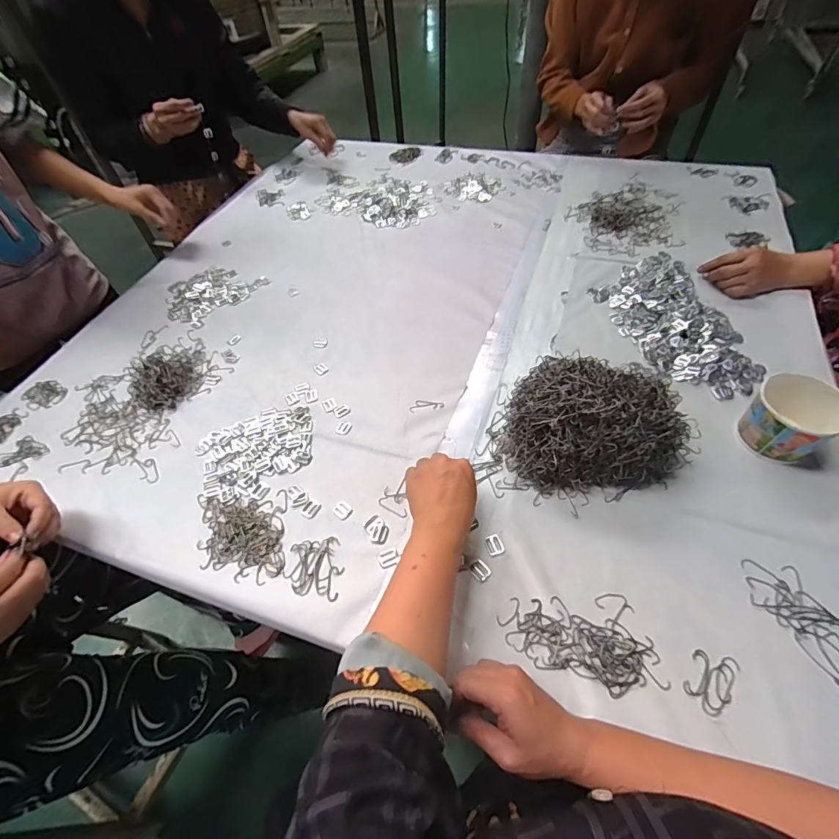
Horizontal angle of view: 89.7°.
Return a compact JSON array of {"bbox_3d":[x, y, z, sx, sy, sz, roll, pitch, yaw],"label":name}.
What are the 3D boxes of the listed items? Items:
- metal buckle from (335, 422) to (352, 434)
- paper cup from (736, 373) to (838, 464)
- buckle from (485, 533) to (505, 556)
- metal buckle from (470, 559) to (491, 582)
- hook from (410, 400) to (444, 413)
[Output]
[{"bbox_3d":[-0.109,0.011,0.606,0.020,0.004,0.022,12,56,14],"label":"metal buckle"},{"bbox_3d":[0.447,0.002,0.511,0.081,0.077,0.088,-3,54,4],"label":"paper cup"},{"bbox_3d":[0.088,0.145,0.491,0.017,0.004,0.023,-17,54,-7],"label":"buckle"},{"bbox_3d":[0.068,0.169,0.473,0.017,0.004,0.022,-35,58,-19],"label":"metal buckle"},{"bbox_3d":[0.010,-0.023,0.619,0.049,0.004,0.021,-10,54,-2],"label":"hook"}]

